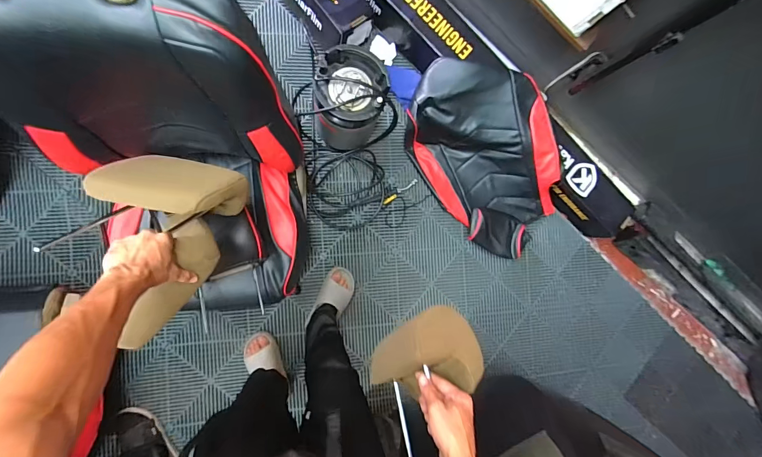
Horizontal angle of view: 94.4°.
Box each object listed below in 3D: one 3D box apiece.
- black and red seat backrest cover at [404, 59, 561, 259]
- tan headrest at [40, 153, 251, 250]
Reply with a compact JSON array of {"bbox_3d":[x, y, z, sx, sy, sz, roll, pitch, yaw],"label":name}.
[{"bbox_3d":[0.409,-0.269,1.323,0.439,0.226,0.756,-38,96,-10],"label":"black and red seat backrest cover"},{"bbox_3d":[-0.440,-0.062,0.741,0.265,0.183,0.123,12,128,3],"label":"tan headrest"}]

